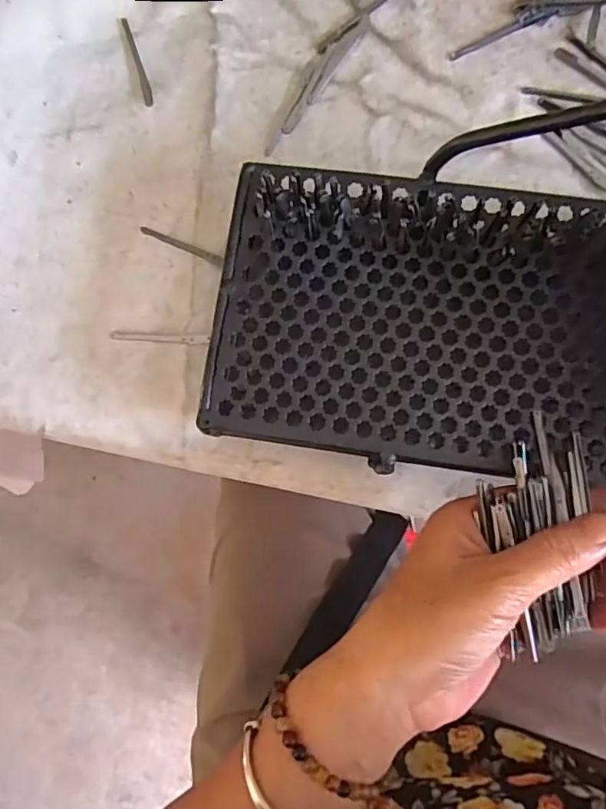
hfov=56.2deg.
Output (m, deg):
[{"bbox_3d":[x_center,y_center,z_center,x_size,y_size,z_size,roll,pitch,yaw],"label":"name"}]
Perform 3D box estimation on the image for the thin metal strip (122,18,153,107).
[{"bbox_3d":[-0.112,-0.232,0.383,0.006,0.004,0.069,-18,81,3],"label":"thin metal strip"}]

